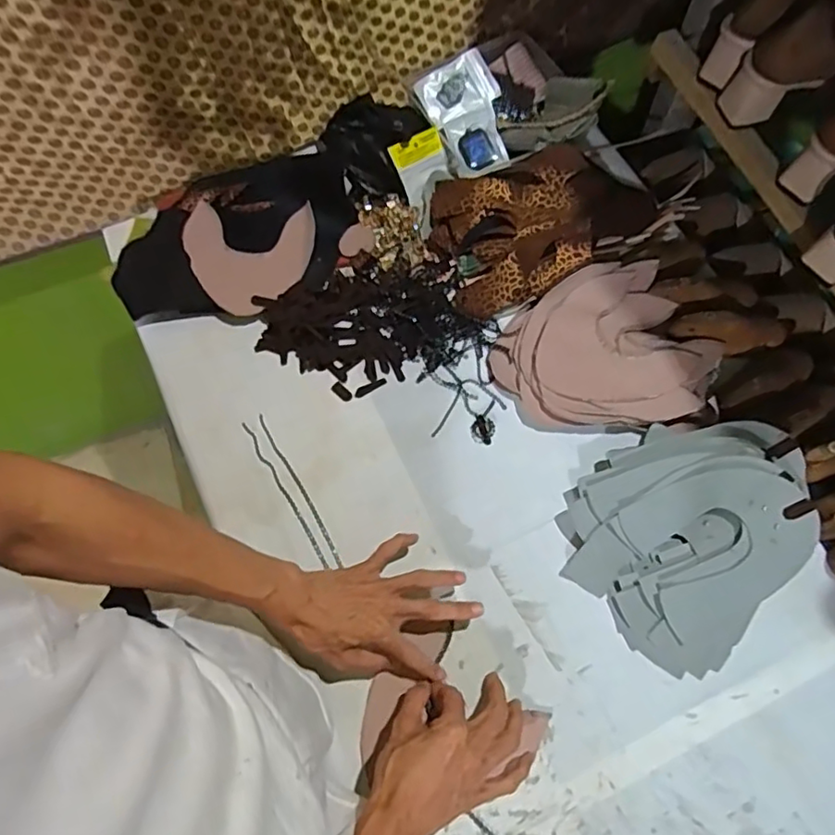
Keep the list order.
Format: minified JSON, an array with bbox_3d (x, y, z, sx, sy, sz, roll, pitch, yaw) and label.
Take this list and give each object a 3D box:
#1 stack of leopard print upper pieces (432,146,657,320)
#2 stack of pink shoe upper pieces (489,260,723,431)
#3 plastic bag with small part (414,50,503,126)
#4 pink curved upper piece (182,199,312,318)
[{"bbox_3d":[0.162,-0.246,0.730,0.281,0.068,0.173,-20,69,-5],"label":"stack of leopard print upper pieces"},{"bbox_3d":[0.217,-0.070,0.691,0.231,0.047,0.201,-26,70,-7],"label":"stack of pink shoe upper pieces"},{"bbox_3d":[0.053,-0.438,0.789,0.102,0.018,0.075,-32,91,0],"label":"plastic bag with small part"},{"bbox_3d":[-0.219,-0.203,0.741,0.154,0.016,0.148,6,69,5],"label":"pink curved upper piece"}]

